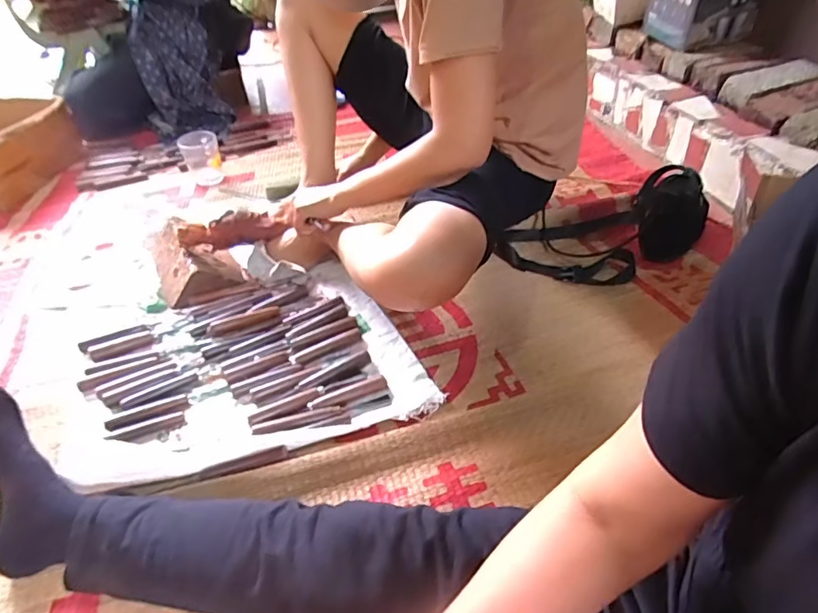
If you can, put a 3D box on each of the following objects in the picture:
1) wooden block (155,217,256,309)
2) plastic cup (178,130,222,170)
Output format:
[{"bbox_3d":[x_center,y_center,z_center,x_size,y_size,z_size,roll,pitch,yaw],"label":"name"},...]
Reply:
[{"bbox_3d":[-0.399,-0.095,0.955,0.138,0.064,0.204,-22,46,-20],"label":"wooden block"},{"bbox_3d":[-0.494,-0.358,1.231,0.087,0.098,0.081,-19,45,-17],"label":"plastic cup"}]

